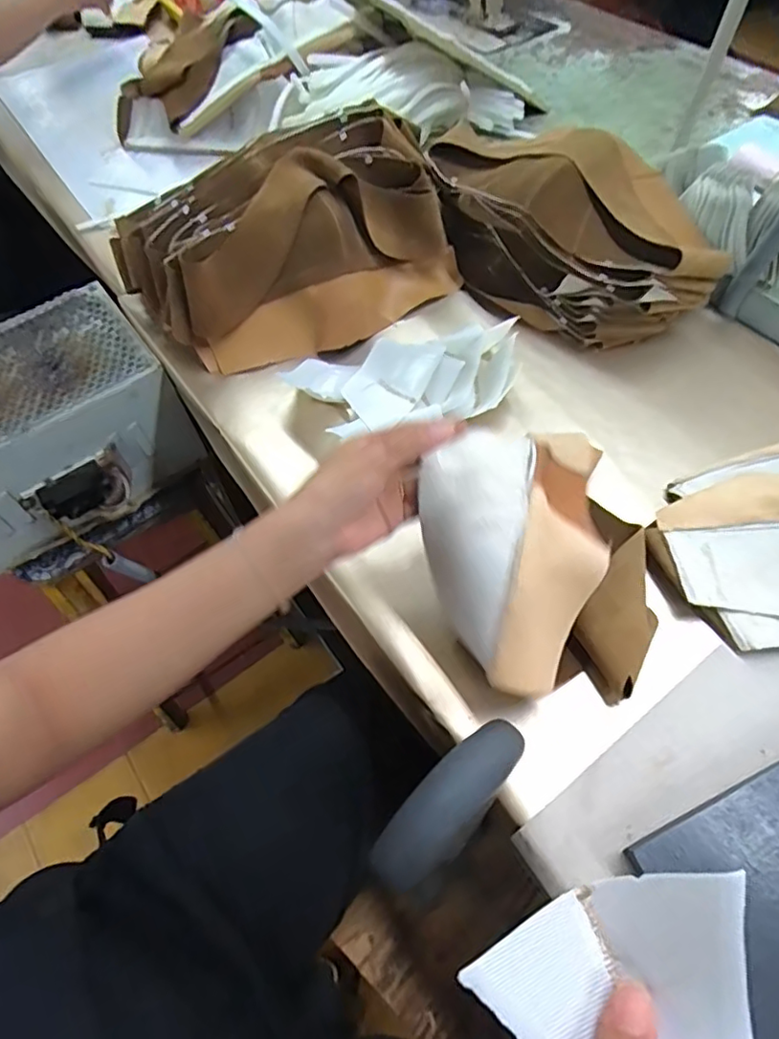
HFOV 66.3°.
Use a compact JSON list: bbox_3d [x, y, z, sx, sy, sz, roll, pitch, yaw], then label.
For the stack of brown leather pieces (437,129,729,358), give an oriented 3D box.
[{"bbox_3d":[0.185,-0.309,0.635,0.325,0.129,0.146,29,64,21],"label":"stack of brown leather pieces"}]

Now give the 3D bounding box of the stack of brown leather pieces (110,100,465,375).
[{"bbox_3d":[-0.105,-0.297,0.643,0.347,0.135,0.207,-22,58,-10],"label":"stack of brown leather pieces"}]

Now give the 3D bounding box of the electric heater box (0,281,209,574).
[{"bbox_3d":[-0.410,-0.103,0.709,0.292,0.147,0.226,-33,62,-17],"label":"electric heater box"}]

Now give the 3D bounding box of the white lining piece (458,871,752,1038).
[{"bbox_3d":[0.091,0.181,0.222,0.098,0.052,0.072,-24,90,-21],"label":"white lining piece"}]

